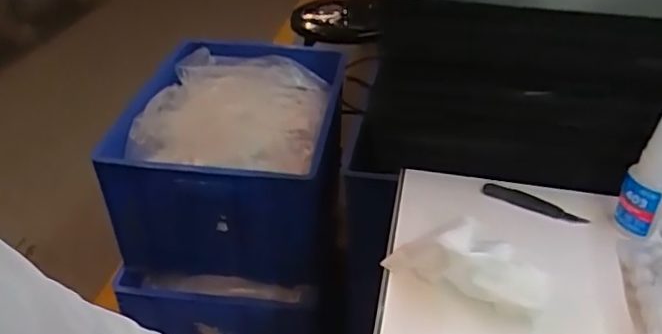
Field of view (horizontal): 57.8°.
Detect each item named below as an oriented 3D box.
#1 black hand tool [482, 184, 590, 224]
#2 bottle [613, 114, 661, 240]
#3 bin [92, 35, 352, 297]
[{"bbox_3d":[0.168,0.030,0.498,0.084,0.010,0.015,18,38,25],"label":"black hand tool"},{"bbox_3d":[0.239,0.008,0.449,0.031,0.106,0.022,20,38,27],"label":"bottle"},{"bbox_3d":[-0.193,-0.031,1.270,0.413,0.279,0.532,1,34,1],"label":"bin"}]

